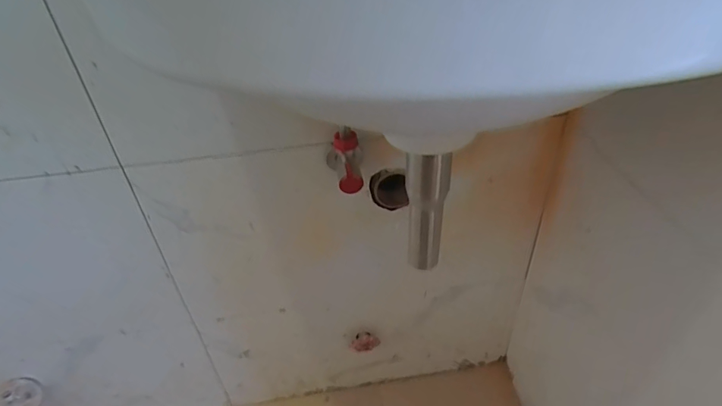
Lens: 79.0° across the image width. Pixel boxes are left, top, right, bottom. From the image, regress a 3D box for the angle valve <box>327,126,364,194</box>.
[{"bbox_3d":[-0.019,-0.053,0.516,0.042,0.061,0.075,-7,37,-3],"label":"angle valve"}]

